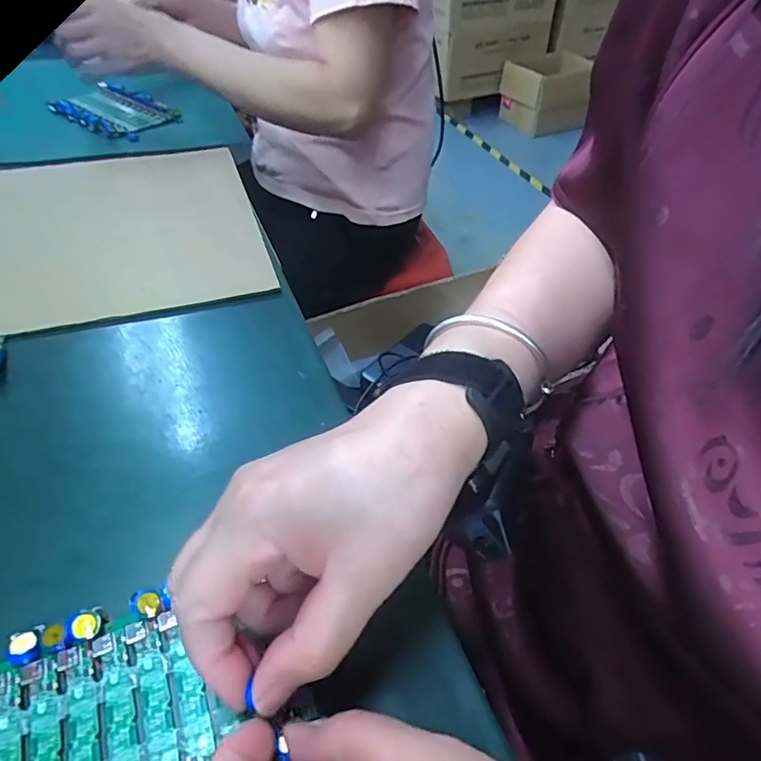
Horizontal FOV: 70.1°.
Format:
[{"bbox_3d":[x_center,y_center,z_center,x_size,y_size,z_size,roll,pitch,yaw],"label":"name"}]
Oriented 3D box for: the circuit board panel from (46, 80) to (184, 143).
[{"bbox_3d":[-0.360,-0.364,0.728,0.107,0.019,0.207,-31,54,-31],"label":"circuit board panel"}]

